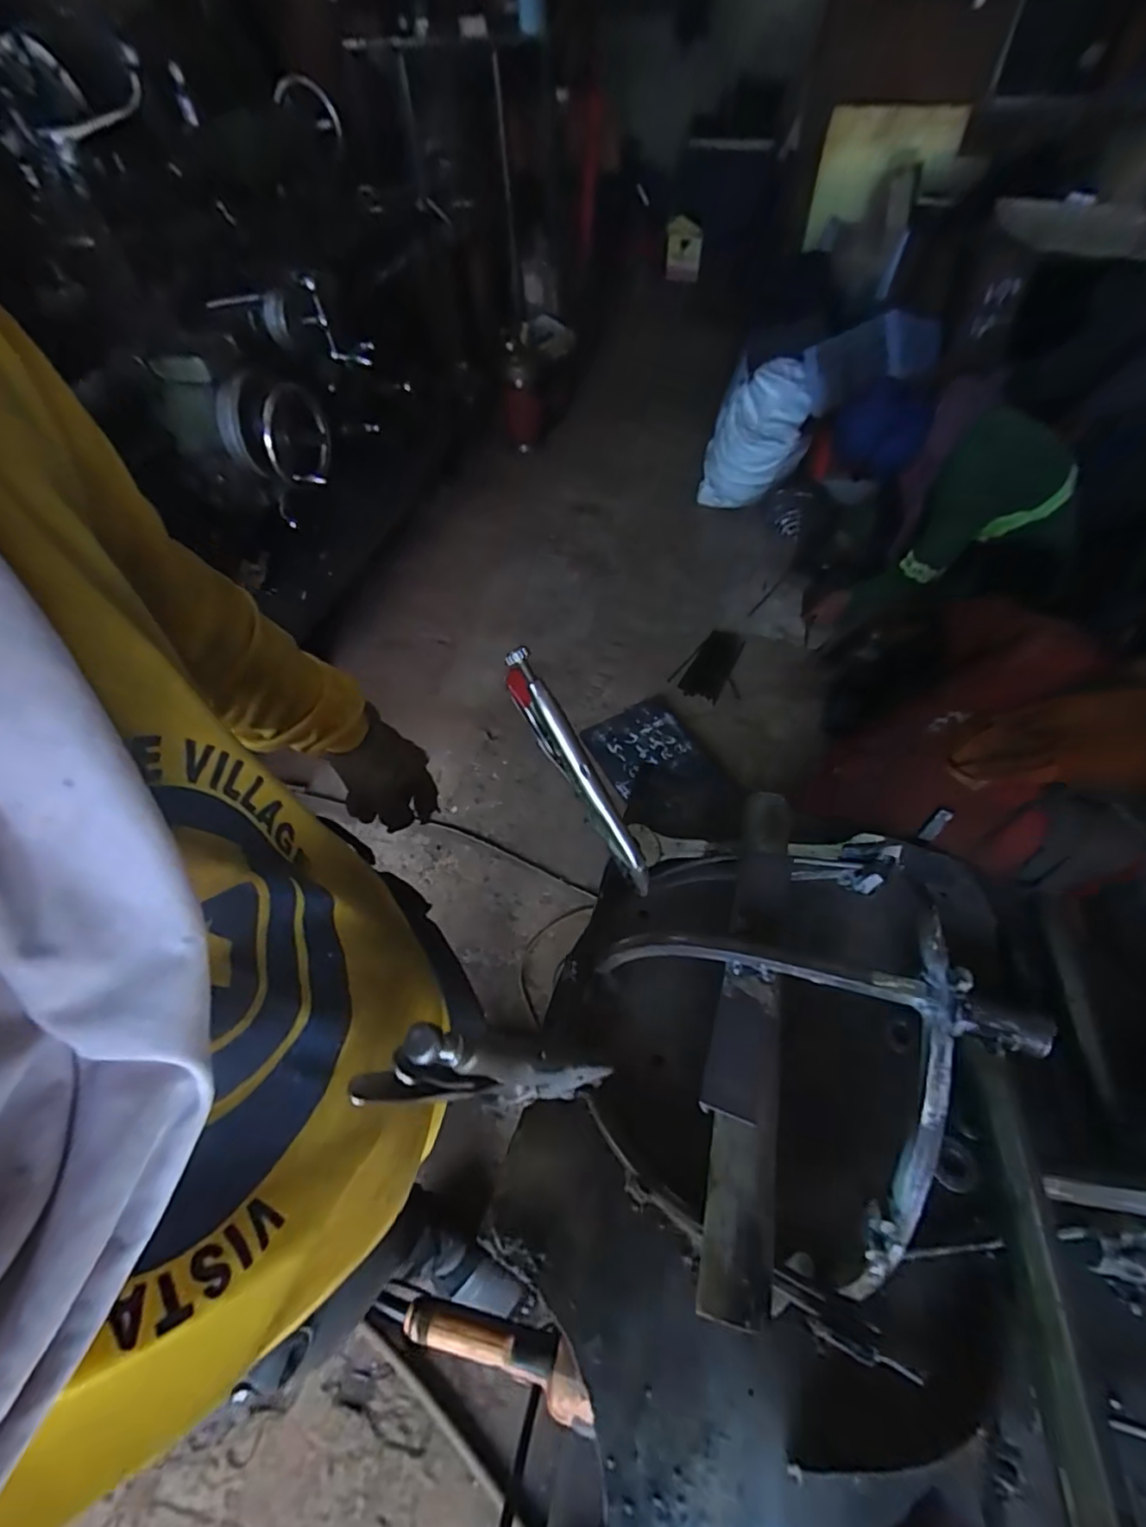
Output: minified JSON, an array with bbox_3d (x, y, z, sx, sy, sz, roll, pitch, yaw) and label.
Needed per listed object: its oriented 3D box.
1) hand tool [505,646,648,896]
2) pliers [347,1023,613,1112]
[{"bbox_3d":[0.004,0.009,0.408,0.014,0.041,0.182,-35,101,-23],"label":"hand tool"},{"bbox_3d":[-0.033,0.143,0.275,0.047,0.163,0.013,-27,51,16],"label":"pliers"}]

